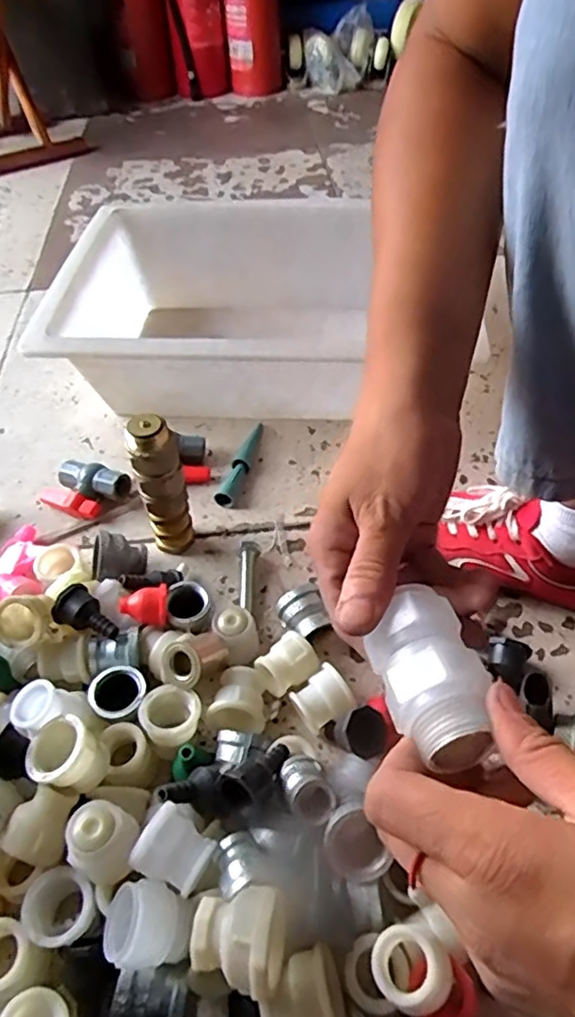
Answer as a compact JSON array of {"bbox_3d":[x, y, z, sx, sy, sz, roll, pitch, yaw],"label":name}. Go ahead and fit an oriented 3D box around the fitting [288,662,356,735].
[{"bbox_3d":[0.026,0.145,0.469,0.039,0.031,0.036,-32,54,-24],"label":"fitting"}]

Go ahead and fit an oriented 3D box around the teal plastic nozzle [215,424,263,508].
[{"bbox_3d":[-0.048,-0.050,0.660,0.022,0.020,0.119,13,50,13],"label":"teal plastic nozzle"}]

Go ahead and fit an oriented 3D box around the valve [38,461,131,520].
[{"bbox_3d":[-0.208,-0.019,0.628,0.089,0.035,0.052,17,51,17],"label":"valve"}]

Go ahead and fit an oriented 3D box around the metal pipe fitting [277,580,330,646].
[{"bbox_3d":[0.013,0.092,0.517,0.033,0.038,0.039,-21,50,-16],"label":"metal pipe fitting"}]

